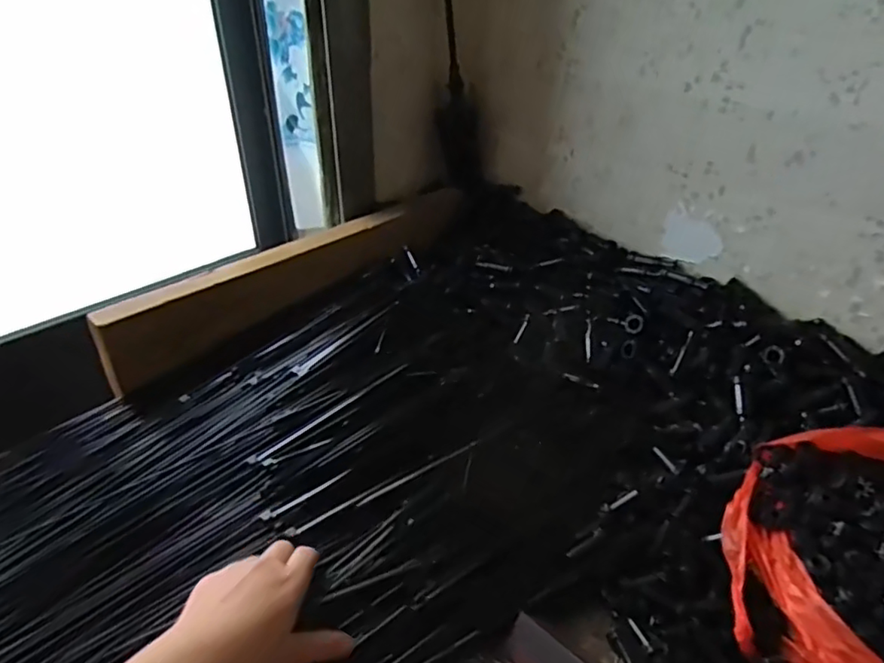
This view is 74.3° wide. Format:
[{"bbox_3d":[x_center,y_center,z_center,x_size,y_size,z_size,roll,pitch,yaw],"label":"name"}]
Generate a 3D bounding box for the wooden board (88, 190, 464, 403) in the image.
[{"bbox_3d":[-0.177,-0.090,0.791,0.048,0.078,0.554,27,42,33],"label":"wooden board"}]

